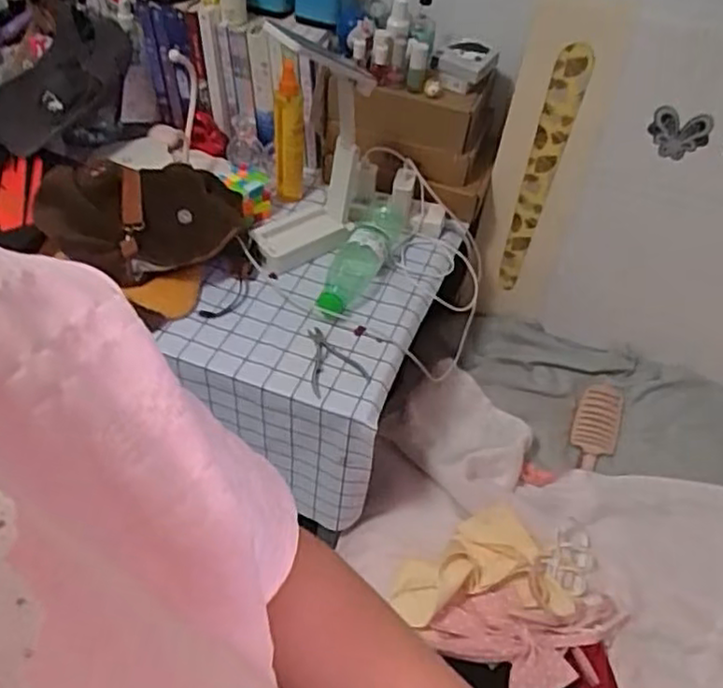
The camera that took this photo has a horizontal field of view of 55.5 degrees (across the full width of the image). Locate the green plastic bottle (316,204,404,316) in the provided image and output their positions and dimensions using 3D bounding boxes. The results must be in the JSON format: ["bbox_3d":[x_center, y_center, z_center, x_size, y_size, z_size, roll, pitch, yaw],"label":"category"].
[{"bbox_3d":[-0.003,-0.126,0.989,0.068,0.053,0.234,21,60,18],"label":"green plastic bottle"}]

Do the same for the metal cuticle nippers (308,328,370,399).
[{"bbox_3d":[-0.035,0.020,0.884,0.071,0.012,0.107,-9,46,-11],"label":"metal cuticle nippers"}]

